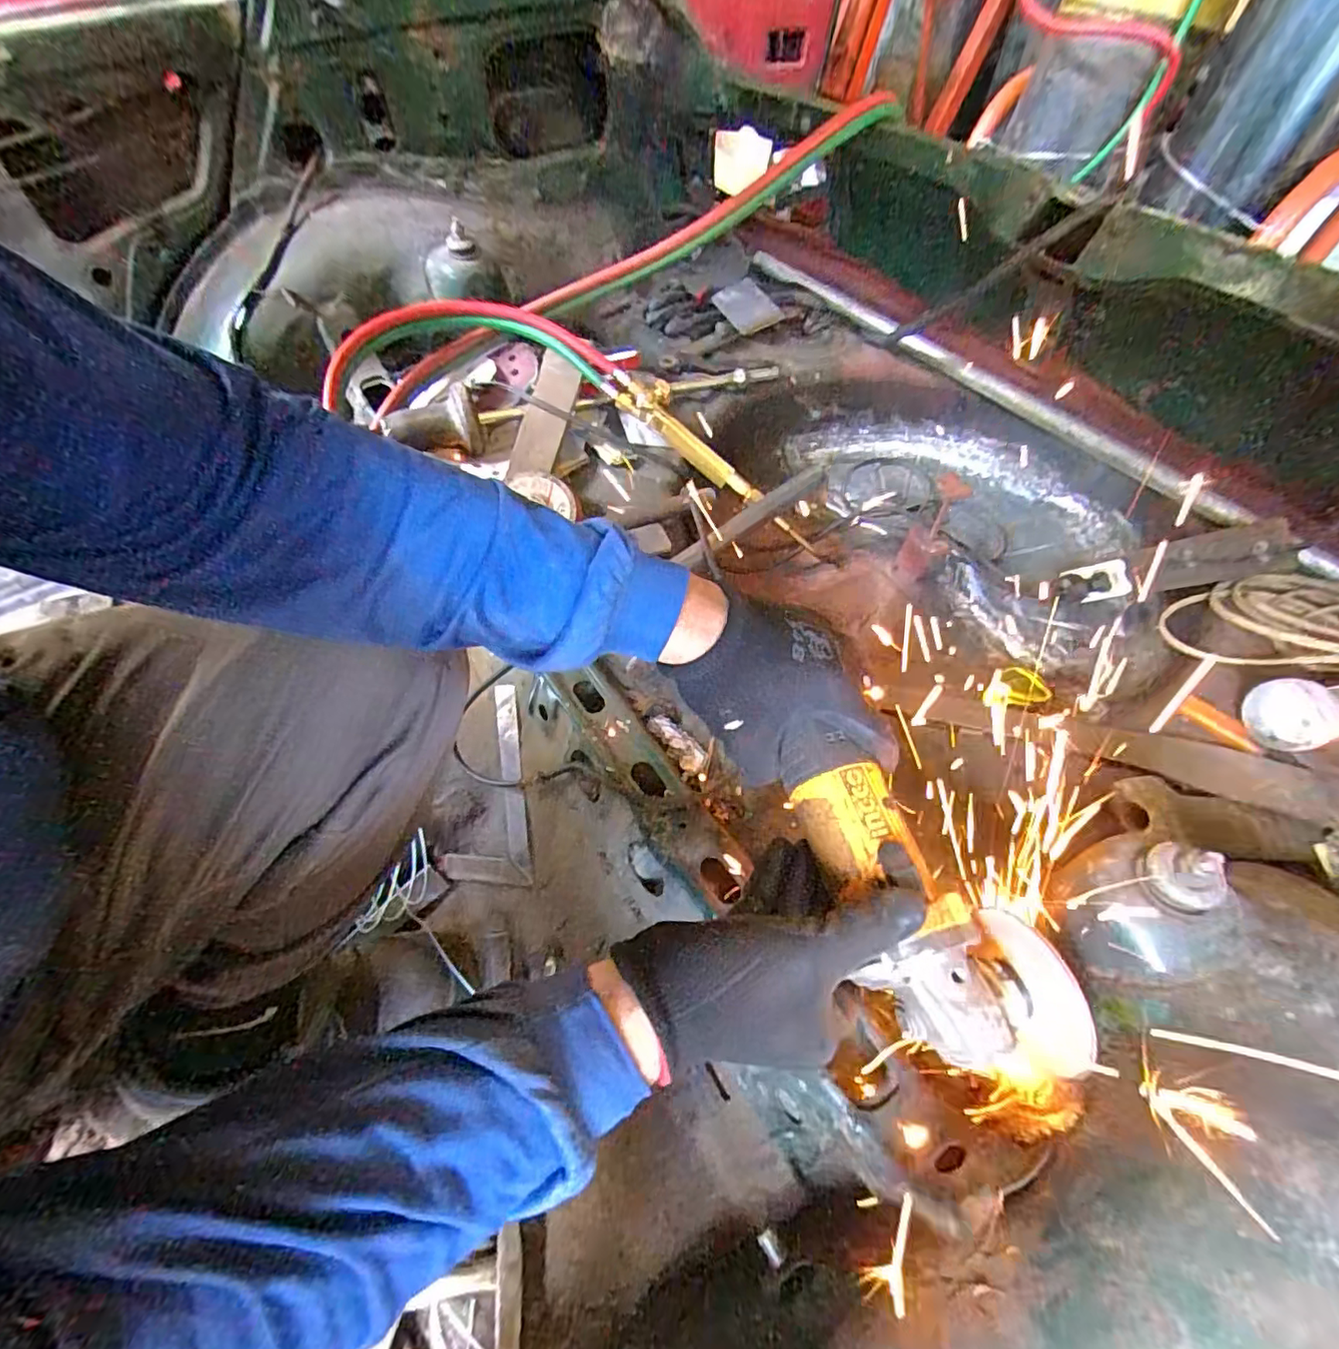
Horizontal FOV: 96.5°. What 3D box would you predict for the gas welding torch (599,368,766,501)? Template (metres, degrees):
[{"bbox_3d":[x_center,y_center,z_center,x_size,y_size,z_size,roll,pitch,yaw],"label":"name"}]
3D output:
[{"bbox_3d":[0.022,-0.298,0.746,0.234,0.037,0.050,41,59,-3],"label":"gas welding torch"}]

